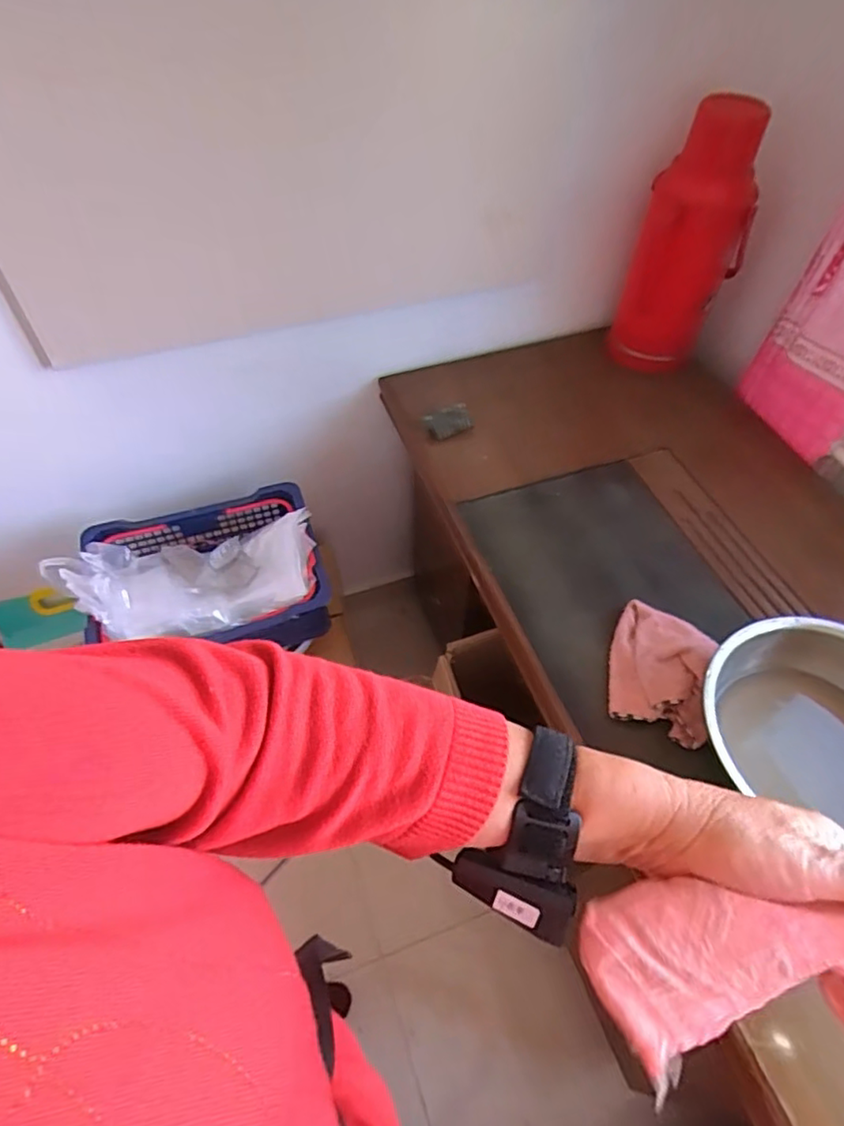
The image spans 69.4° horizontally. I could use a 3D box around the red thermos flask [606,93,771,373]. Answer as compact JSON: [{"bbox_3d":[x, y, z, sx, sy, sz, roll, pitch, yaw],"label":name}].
[{"bbox_3d":[0.424,-0.502,0.967,0.155,0.385,0.137,23,56,15],"label":"red thermos flask"}]

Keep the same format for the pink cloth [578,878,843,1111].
[{"bbox_3d":[0.169,0.197,0.280,0.179,0.058,0.122,10,54,9],"label":"pink cloth"}]

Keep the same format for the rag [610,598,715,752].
[{"bbox_3d":[0.288,0.124,0.747,0.106,0.045,0.168,15,55,9],"label":"rag"}]

